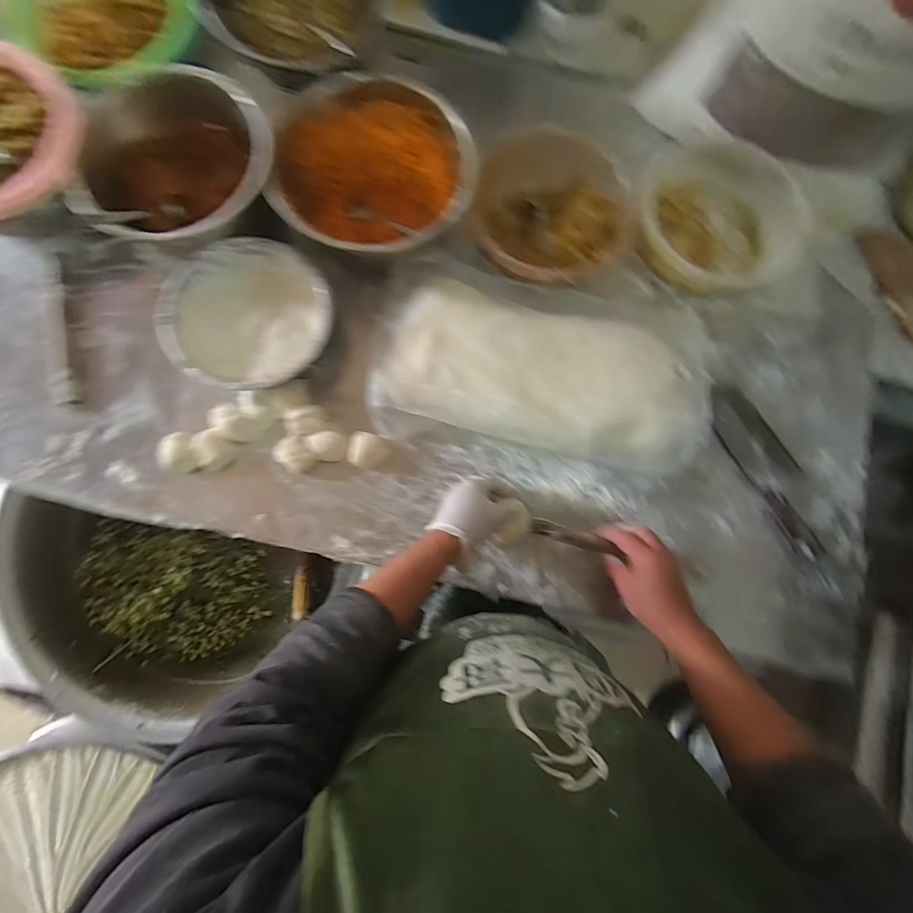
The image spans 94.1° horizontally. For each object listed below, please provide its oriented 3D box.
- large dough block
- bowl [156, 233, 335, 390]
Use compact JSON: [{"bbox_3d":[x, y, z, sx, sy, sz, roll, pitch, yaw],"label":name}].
[{"bbox_3d":[0.129,-0.122,0.623,0.467,0.047,0.211,13,81,-1],"label":"large dough block"},{"bbox_3d":[-0.297,-0.206,0.619,0.224,0.071,0.214,0,82,-3],"label":"bowl"}]

